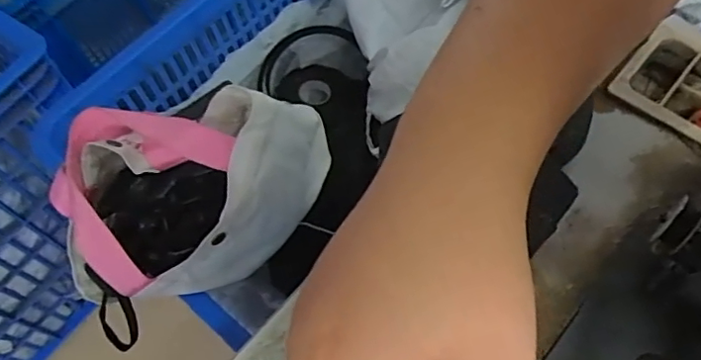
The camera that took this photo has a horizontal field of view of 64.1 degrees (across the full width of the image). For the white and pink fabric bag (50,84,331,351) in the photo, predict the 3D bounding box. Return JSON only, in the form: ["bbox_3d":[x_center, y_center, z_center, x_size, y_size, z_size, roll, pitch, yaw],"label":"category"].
[{"bbox_3d":[-0.123,0.002,0.464,0.240,0.149,0.134,-39,66,-16],"label":"white and pink fabric bag"}]

